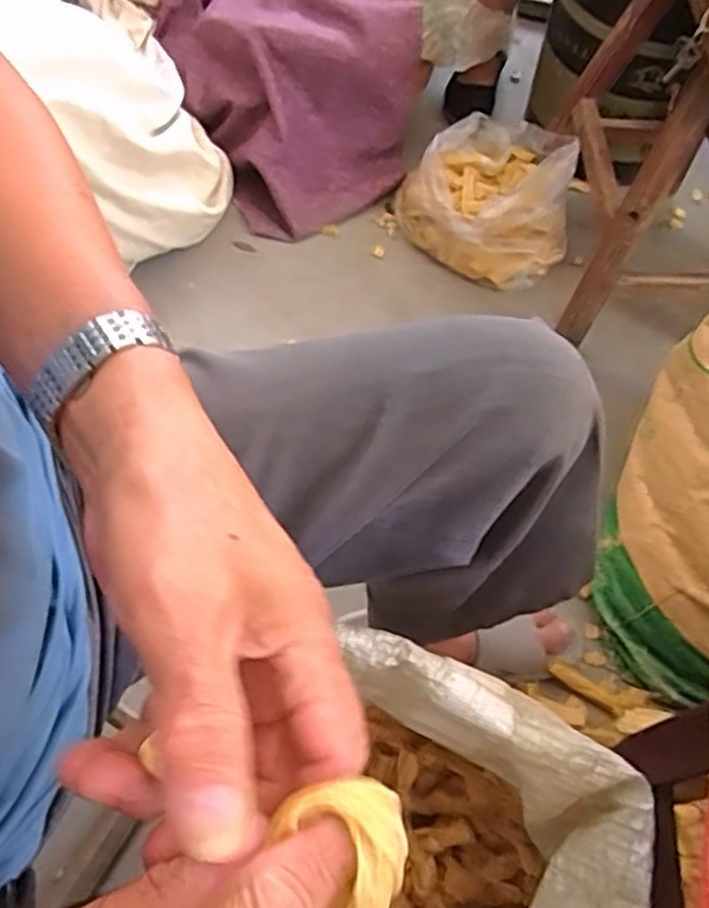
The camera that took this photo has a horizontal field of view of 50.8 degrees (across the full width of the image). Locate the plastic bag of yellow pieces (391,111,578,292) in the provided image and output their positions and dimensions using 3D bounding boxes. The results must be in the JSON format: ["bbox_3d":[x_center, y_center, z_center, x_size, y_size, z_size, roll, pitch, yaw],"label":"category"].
[{"bbox_3d":[0.210,-0.373,1.095,0.235,0.137,0.232,-33,67,-21],"label":"plastic bag of yellow pieces"}]

